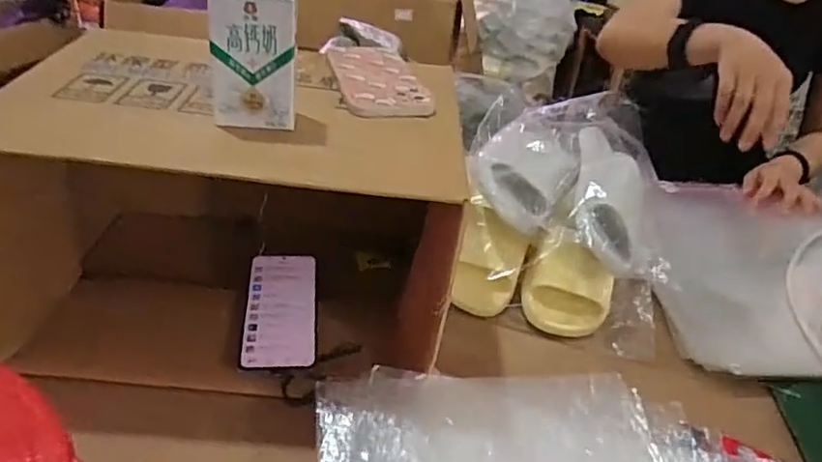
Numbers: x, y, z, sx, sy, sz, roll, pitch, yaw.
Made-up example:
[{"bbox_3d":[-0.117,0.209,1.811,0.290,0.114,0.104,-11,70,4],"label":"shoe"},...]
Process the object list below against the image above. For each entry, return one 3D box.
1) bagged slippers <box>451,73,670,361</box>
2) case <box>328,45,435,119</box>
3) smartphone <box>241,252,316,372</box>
[{"bbox_3d":[0.199,-0.051,0.813,0.239,0.158,0.387,10,35,7],"label":"bagged slippers"},{"bbox_3d":[-0.036,-0.157,0.631,0.081,0.011,0.165,-4,36,-14],"label":"case"},{"bbox_3d":[-0.138,0.080,0.653,0.072,0.007,0.160,0,40,-8],"label":"smartphone"}]

